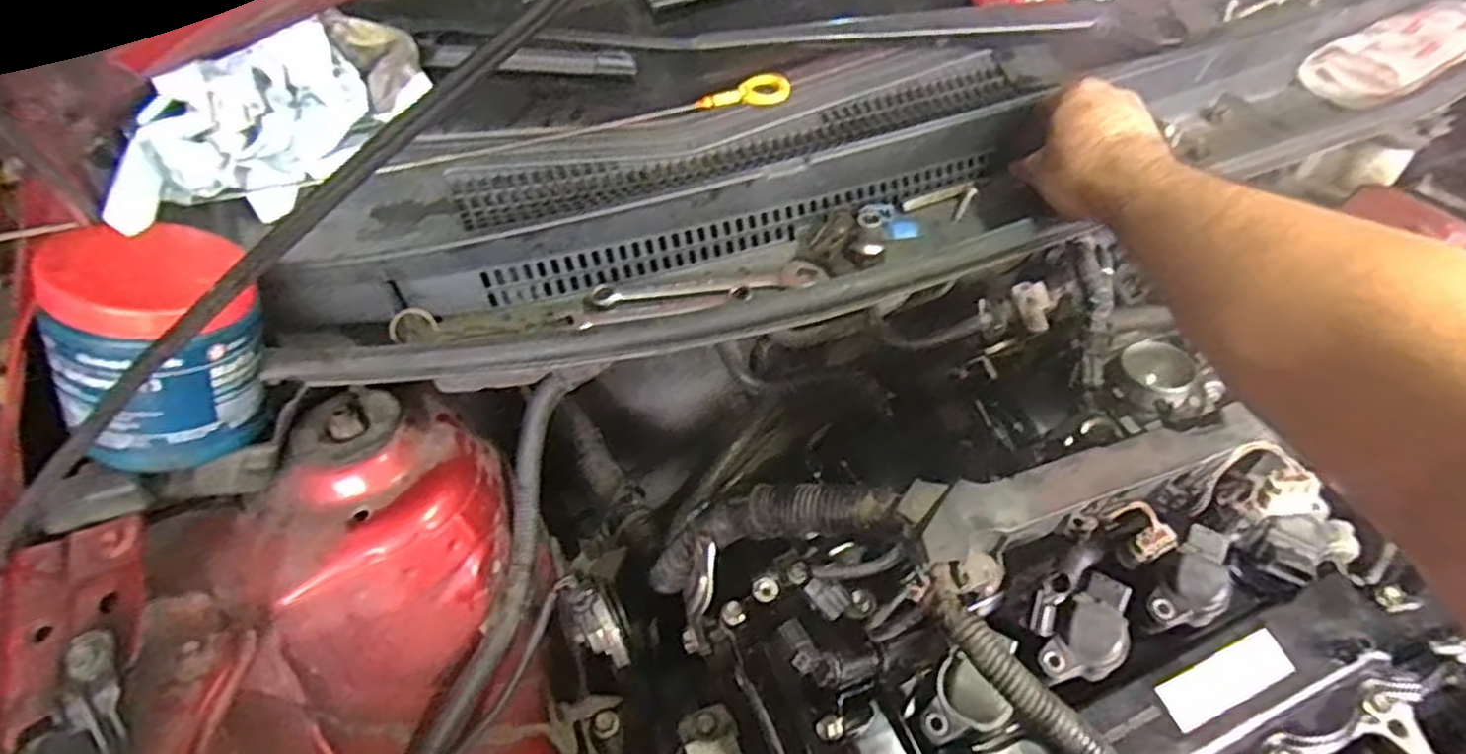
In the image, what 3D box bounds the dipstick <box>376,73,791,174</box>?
[{"bbox_3d":[-0.098,-0.181,0.538,0.292,0.017,0.016,-14,44,-9],"label":"dipstick"}]

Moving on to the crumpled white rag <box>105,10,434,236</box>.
[{"bbox_3d":[-0.280,-0.153,0.467,0.049,0.091,0.210,27,52,29],"label":"crumpled white rag"}]

